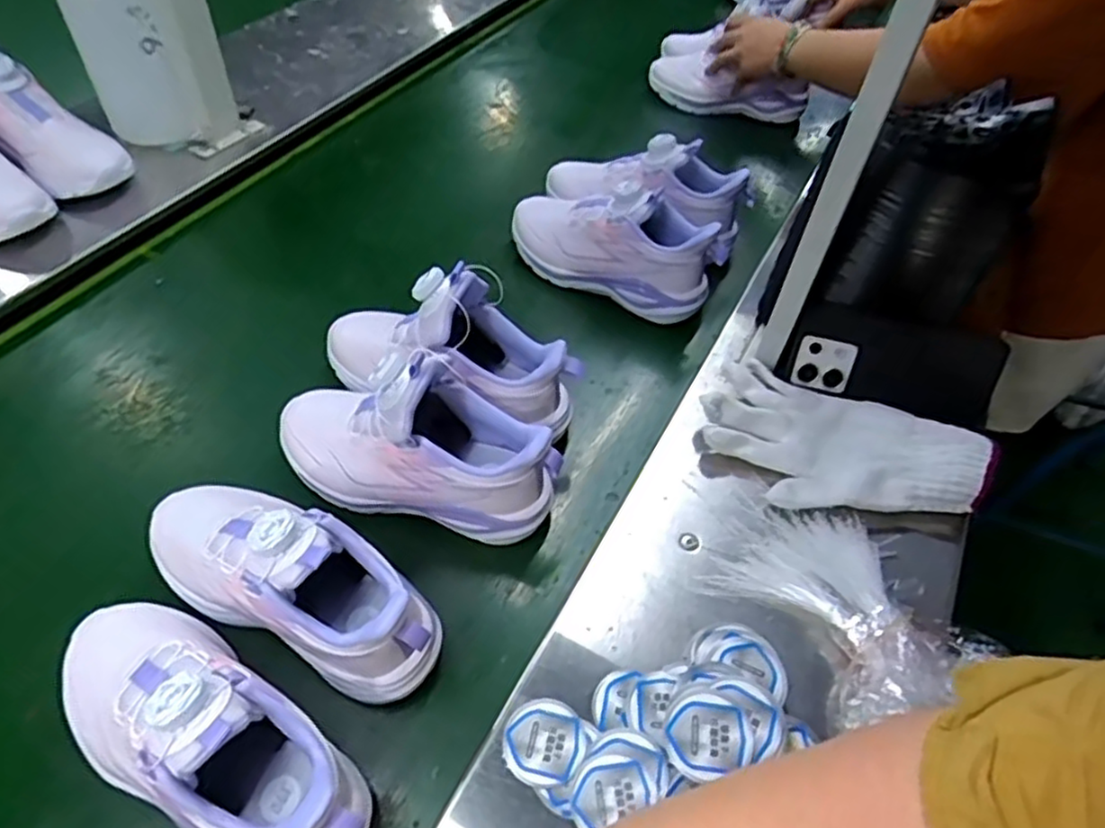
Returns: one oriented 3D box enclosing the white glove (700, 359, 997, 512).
[{"bbox_3d":[0.225,0.026,0.543,0.208,0.033,0.129,19,53,12],"label":"white glove"}]

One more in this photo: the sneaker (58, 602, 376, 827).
[{"bbox_3d":[-0.195,0.175,0.381,0.213,0.106,0.088,28,55,18],"label":"sneaker"}]

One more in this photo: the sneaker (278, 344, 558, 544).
[{"bbox_3d":[-0.101,0.020,0.504,0.216,0.139,0.081,12,52,7],"label":"sneaker"}]

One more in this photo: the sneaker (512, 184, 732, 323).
[{"bbox_3d":[0.058,-0.175,0.702,0.228,0.122,0.083,23,54,15],"label":"sneaker"}]

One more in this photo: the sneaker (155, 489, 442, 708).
[{"bbox_3d":[-0.175,0.104,0.447,0.218,0.119,0.070,22,54,14],"label":"sneaker"}]

